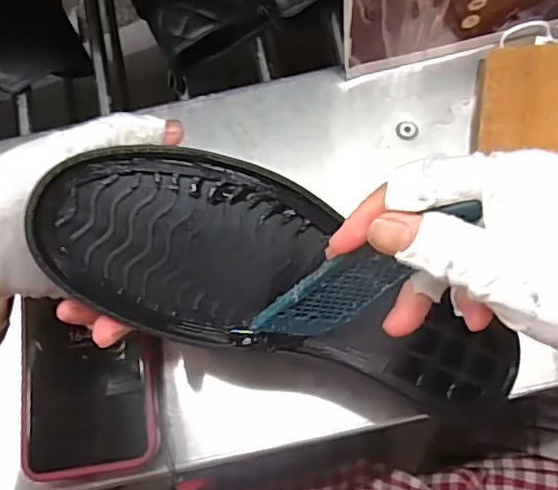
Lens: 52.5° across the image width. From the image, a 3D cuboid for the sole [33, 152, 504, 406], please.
[{"bbox_3d":[0.013,0.017,0.286,0.246,0.032,0.087,17,90,-15],"label":"sole"}]

